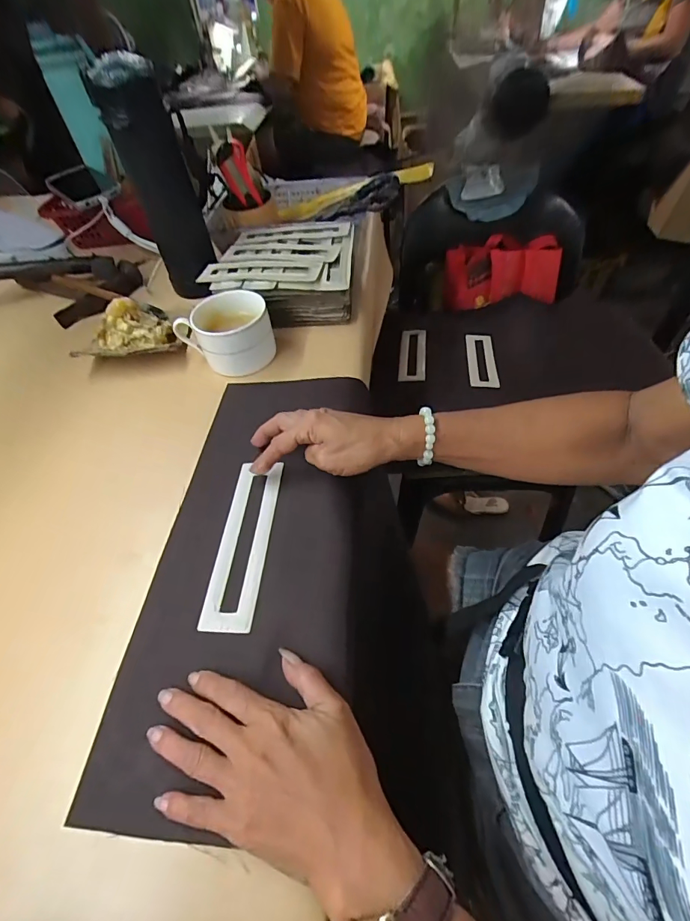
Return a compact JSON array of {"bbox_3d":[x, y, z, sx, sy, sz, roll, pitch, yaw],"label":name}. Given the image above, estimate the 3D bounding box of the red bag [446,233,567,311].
[{"bbox_3d":[0.330,-0.403,0.902,0.248,0.095,0.119,-12,52,-3],"label":"red bag"}]

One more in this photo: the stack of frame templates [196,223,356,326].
[{"bbox_3d":[-0.084,-0.256,0.572,0.192,0.054,0.168,-1,52,5],"label":"stack of frame templates"}]

